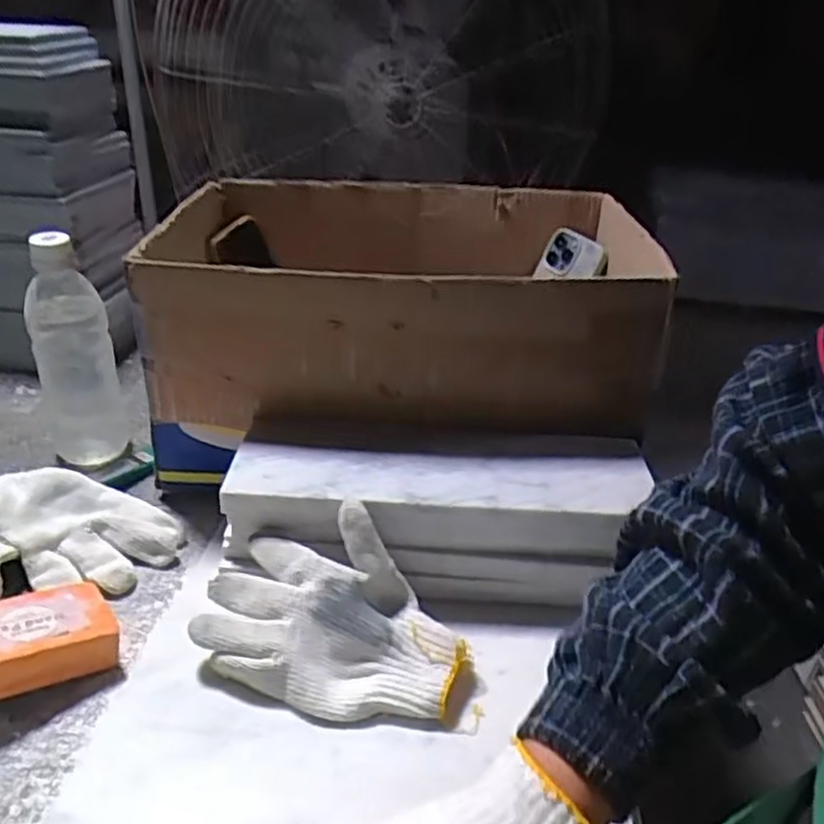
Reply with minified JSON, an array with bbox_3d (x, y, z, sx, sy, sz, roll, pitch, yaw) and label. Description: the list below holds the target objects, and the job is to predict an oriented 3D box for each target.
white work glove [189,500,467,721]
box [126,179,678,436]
[{"bbox_3d":[-0.050,0.125,0.473,0.168,0.072,0.102,13,33,17],"label":"white work glove"},{"bbox_3d":[-0.001,-0.124,0.700,0.399,0.121,0.332,4,32,1],"label":"box"}]

